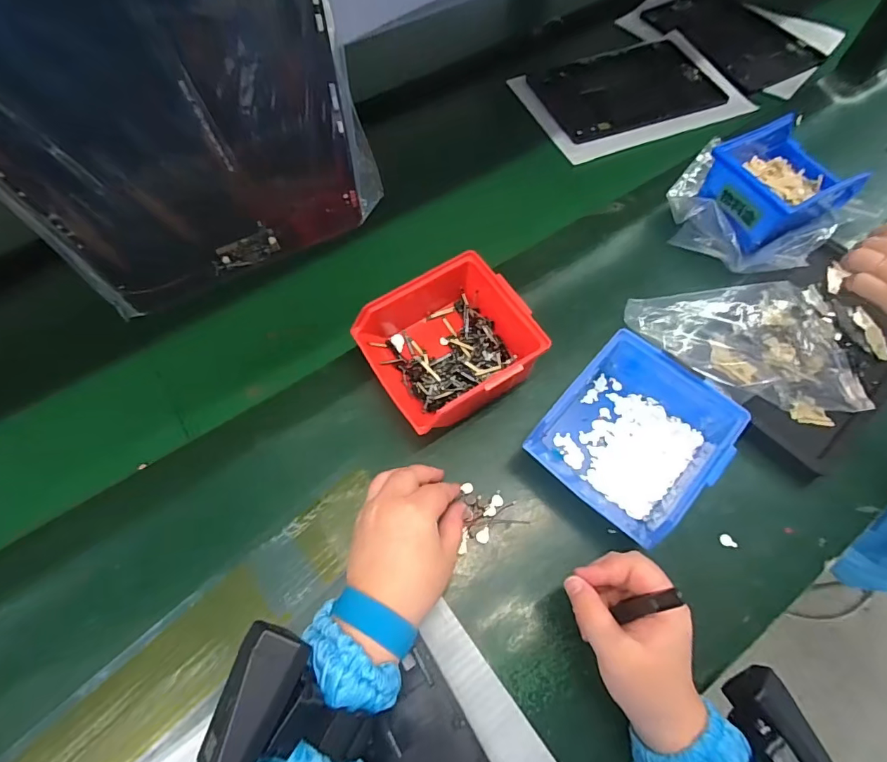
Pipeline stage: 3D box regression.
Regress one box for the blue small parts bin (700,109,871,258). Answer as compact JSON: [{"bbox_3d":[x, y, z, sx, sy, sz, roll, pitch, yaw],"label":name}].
[{"bbox_3d":[0.364,-0.216,0.507,0.144,0.067,0.106,-29,67,-12],"label":"blue small parts bin"}]

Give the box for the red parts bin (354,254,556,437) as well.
[{"bbox_3d":[0.001,-0.038,0.426,0.136,0.068,0.159,-31,67,-13],"label":"red parts bin"}]

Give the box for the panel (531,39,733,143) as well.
[{"bbox_3d":[0.254,-0.403,0.640,0.224,0.014,0.160,-18,65,-7],"label":"panel"}]

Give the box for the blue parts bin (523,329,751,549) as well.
[{"bbox_3d":[0.153,0.046,0.384,0.124,0.058,0.135,39,71,18],"label":"blue parts bin"}]

